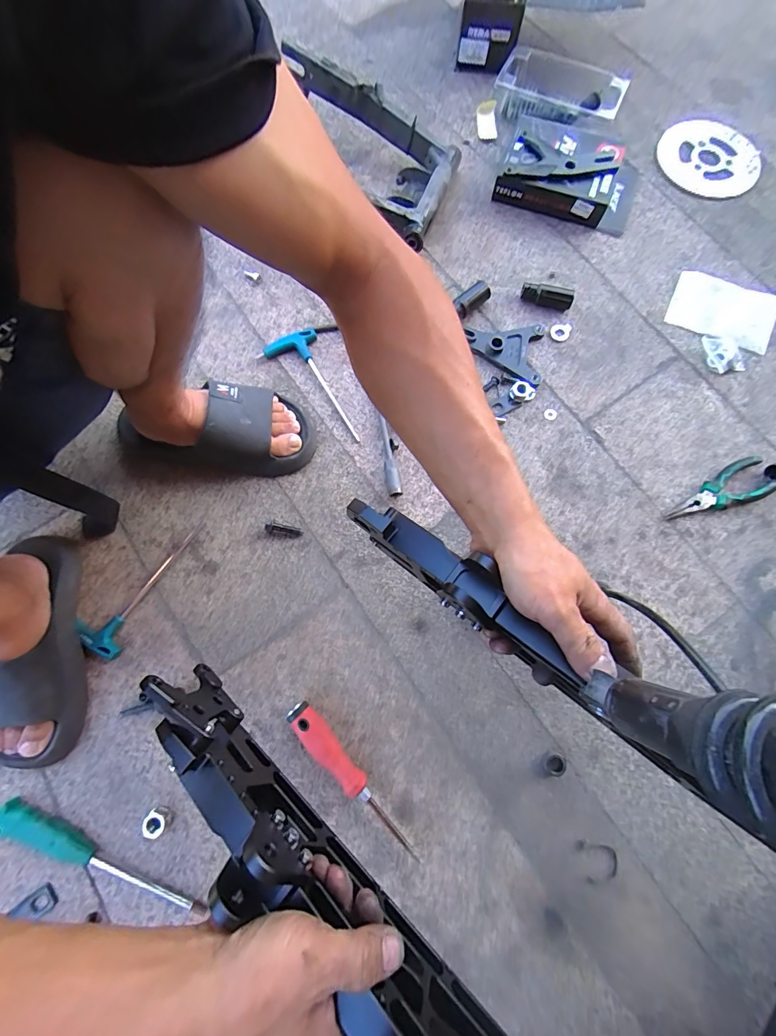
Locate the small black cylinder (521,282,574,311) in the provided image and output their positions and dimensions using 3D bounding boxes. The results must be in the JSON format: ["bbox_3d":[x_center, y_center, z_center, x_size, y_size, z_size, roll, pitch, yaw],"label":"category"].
[{"bbox_3d":[0.245,-0.343,0.610,0.076,0.022,0.031,19,77,5],"label":"small black cylinder"}]

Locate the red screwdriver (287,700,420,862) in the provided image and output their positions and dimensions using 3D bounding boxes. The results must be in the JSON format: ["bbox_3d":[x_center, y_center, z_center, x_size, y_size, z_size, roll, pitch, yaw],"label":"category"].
[{"bbox_3d":[-0.042,0.291,0.446,0.029,0.031,0.197,-41,79,-9],"label":"red screwdriver"}]

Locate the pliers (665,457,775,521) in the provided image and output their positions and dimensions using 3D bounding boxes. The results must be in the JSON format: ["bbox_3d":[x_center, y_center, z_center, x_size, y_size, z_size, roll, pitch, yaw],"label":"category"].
[{"bbox_3d":[0.448,-0.033,0.540,0.146,0.018,0.054,-22,77,-5],"label":"pliers"}]

